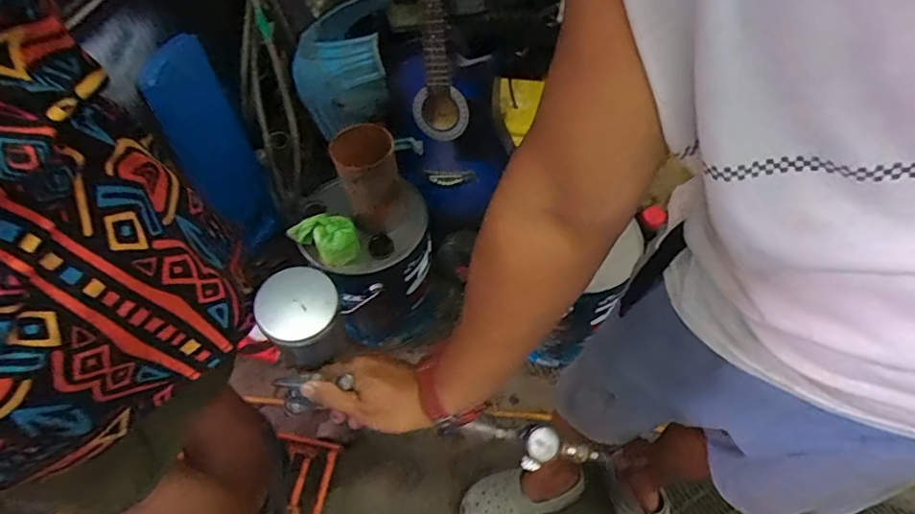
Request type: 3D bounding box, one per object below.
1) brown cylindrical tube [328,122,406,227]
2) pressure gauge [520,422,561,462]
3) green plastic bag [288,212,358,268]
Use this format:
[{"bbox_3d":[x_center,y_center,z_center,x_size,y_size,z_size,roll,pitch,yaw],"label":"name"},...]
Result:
[{"bbox_3d":[-0.185,-0.172,1.119,0.116,0.181,0.149,-14,56,-7],"label":"brown cylindrical tube"},{"bbox_3d":[0.089,0.198,0.583,0.037,0.024,0.043,-36,98,3],"label":"pressure gauge"},{"bbox_3d":[-0.269,-0.046,1.104,0.140,0.069,0.091,31,62,21],"label":"green plastic bag"}]

